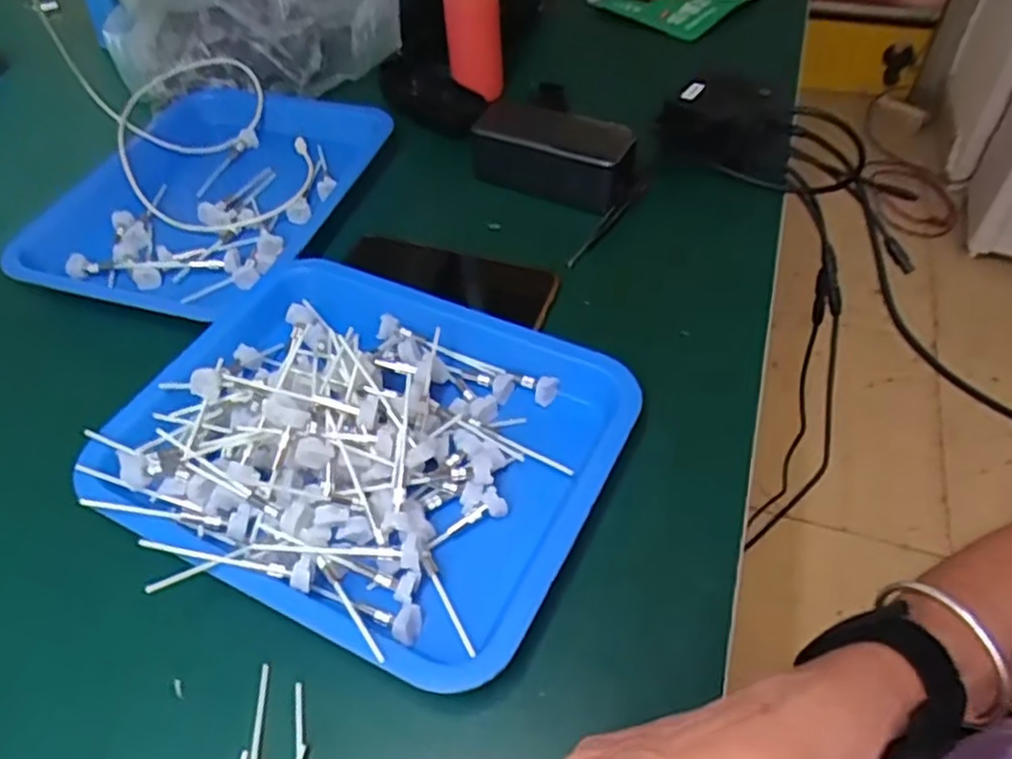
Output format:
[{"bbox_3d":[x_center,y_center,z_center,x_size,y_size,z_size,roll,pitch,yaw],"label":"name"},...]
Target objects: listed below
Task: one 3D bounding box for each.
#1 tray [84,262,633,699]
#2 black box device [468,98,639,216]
[{"bbox_3d":[-0.085,0.028,0.431,0.284,0.047,0.225,19,53,18],"label":"tray"},{"bbox_3d":[0.038,-0.188,0.602,0.134,0.044,0.057,20,53,19],"label":"black box device"}]

